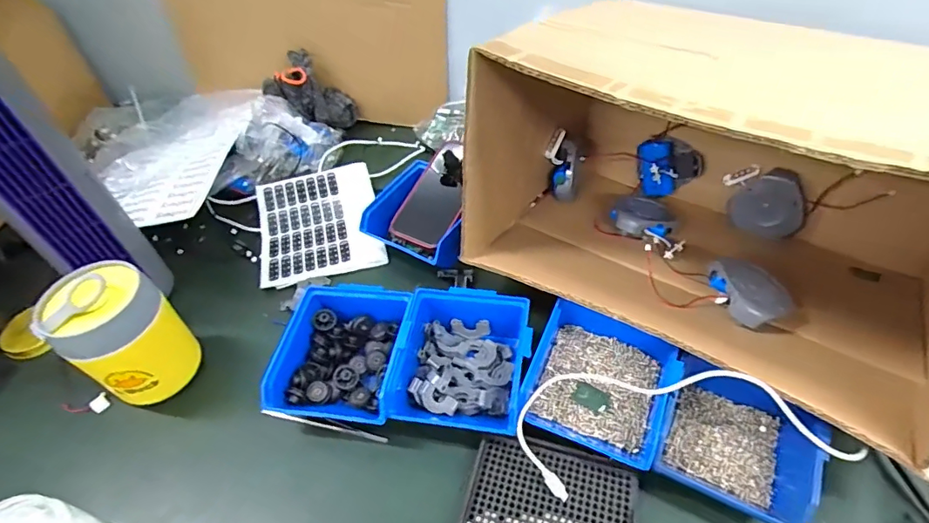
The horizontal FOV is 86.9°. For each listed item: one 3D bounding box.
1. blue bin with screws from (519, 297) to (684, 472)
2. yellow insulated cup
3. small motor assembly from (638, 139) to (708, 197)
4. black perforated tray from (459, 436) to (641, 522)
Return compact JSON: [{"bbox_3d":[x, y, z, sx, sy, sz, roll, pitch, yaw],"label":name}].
[{"bbox_3d":[0.124,0.105,0.449,0.114,0.049,0.132,17,51,19],"label":"blue bin with screws"},{"bbox_3d":[-0.332,0.075,0.486,0.083,0.140,0.088,-2,48,3],"label":"yellow insulated cup"},{"bbox_3d":[0.259,-0.117,0.620,0.074,0.062,0.049,-6,48,-1],"label":"small motor assembly"},{"bbox_3d":[0.072,0.196,0.404,0.133,0.014,0.083,11,50,14],"label":"black perforated tray"}]

